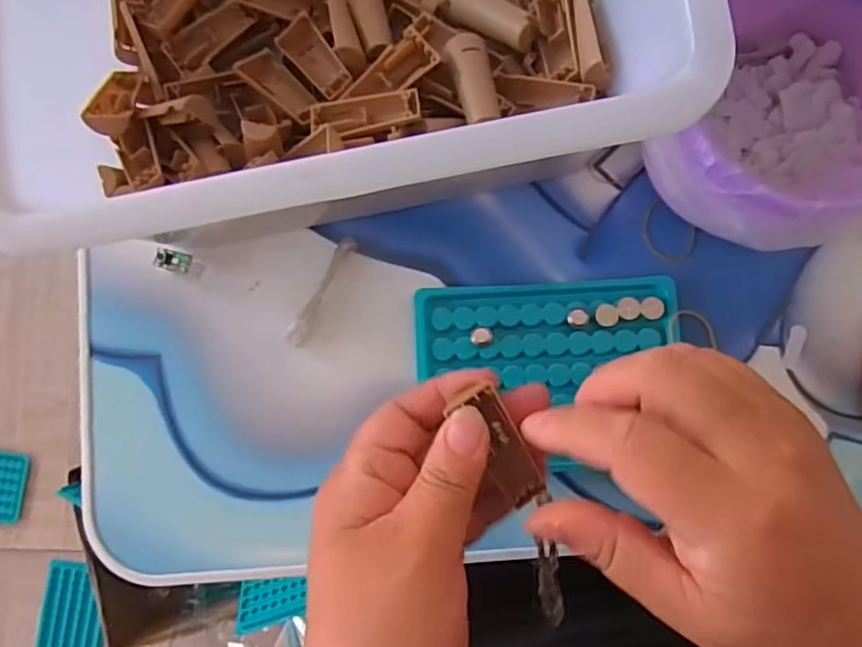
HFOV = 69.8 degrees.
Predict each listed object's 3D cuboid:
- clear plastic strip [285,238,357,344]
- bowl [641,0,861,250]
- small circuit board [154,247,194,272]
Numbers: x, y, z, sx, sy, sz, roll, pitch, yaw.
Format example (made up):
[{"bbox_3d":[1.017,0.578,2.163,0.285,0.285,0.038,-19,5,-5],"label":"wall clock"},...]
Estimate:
[{"bbox_3d":[-0.058,-0.017,0.327,0.009,0.004,0.064,27,86,6],"label":"clear plastic strip"},{"bbox_3d":[0.155,-0.087,0.281,0.105,0.089,0.114,16,85,5],"label":"bowl"},{"bbox_3d":[-0.136,-0.034,0.325,0.020,0.004,0.011,10,113,2],"label":"small circuit board"}]

